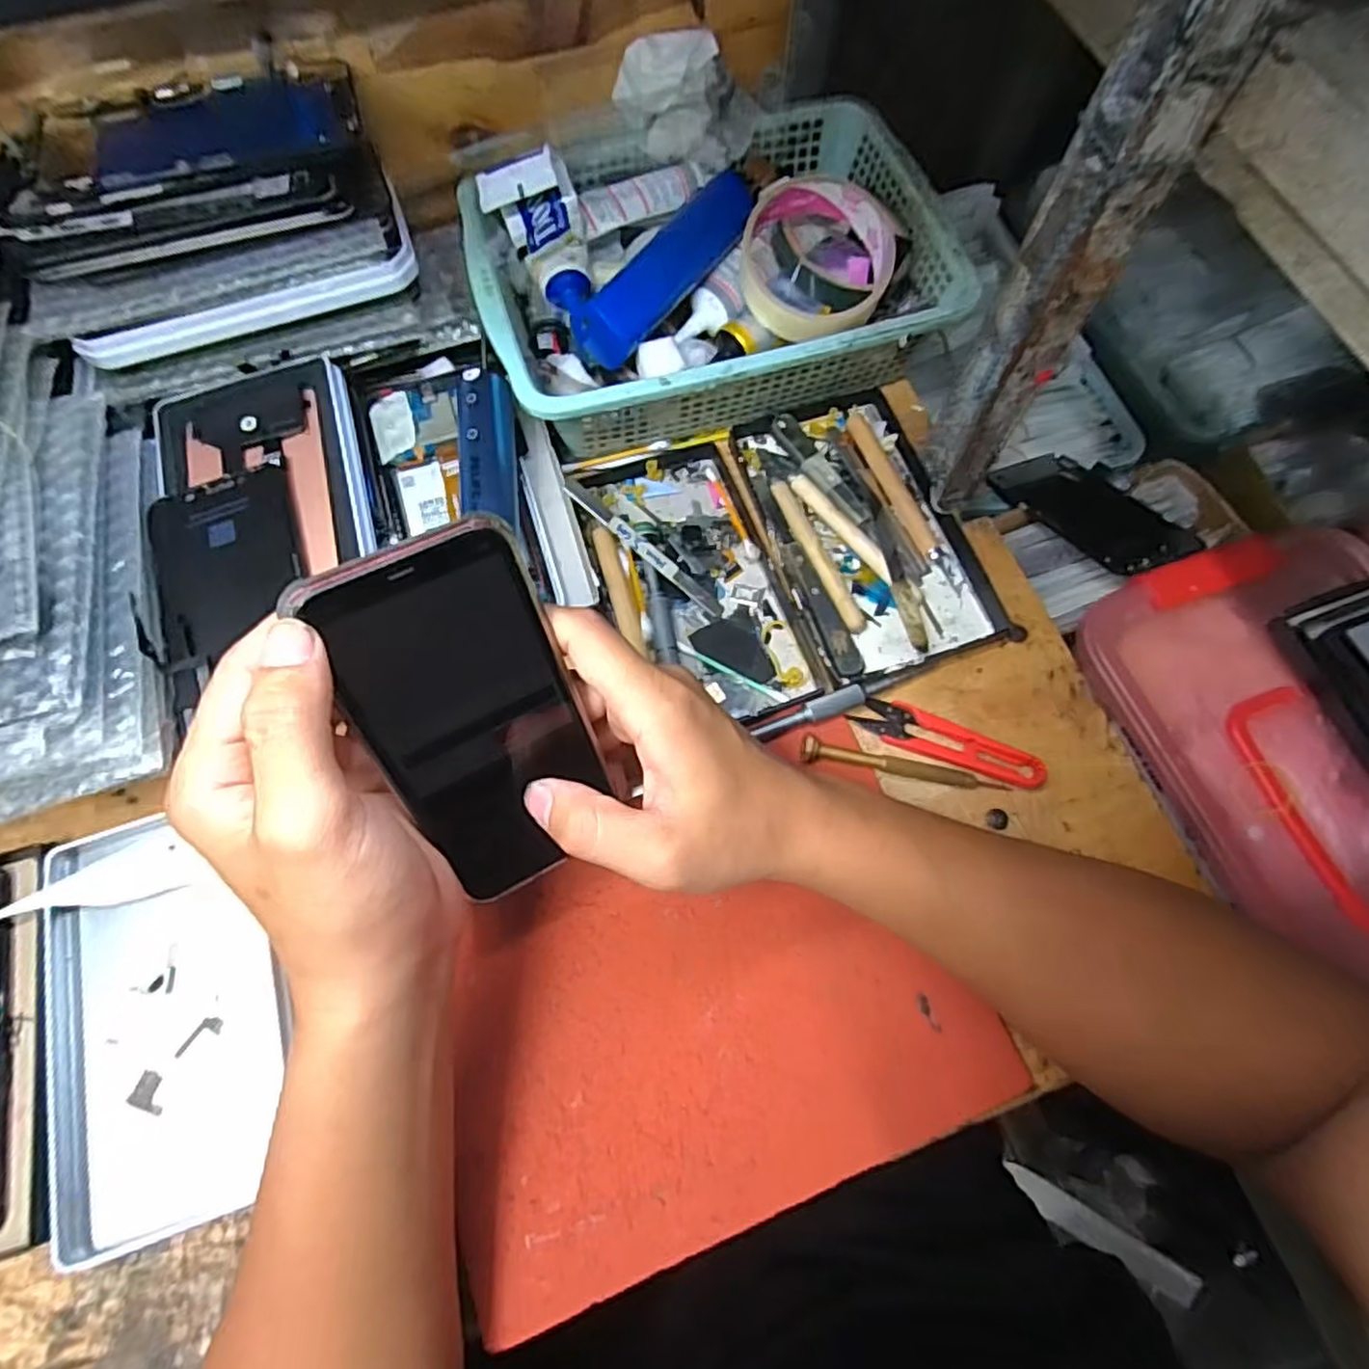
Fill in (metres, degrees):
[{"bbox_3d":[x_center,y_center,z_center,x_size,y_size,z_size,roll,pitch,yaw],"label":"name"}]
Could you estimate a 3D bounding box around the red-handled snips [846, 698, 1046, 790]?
[{"bbox_3d":[0.141,0.031,0.371,0.098,0.010,0.023,24,72,8],"label":"red-handled snips"}]

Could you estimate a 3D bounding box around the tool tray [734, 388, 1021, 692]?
[{"bbox_3d":[0.106,-0.093,0.415,0.113,0.029,0.181,-16,71,-6],"label":"tool tray"}]

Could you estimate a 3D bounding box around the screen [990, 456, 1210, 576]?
[{"bbox_3d":[0.292,-0.127,0.506,0.071,0.009,0.148,-22,46,-11],"label":"screen"}]

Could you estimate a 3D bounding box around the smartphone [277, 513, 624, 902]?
[{"bbox_3d":[-0.078,0.013,0.267,0.074,0.148,0.017,-29,36,-17],"label":"smartphone"}]

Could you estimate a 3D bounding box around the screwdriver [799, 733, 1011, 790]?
[{"bbox_3d":[0.114,0.041,0.364,0.107,0.015,0.014,8,71,3],"label":"screwdriver"}]

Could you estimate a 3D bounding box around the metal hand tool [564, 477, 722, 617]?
[{"bbox_3d":[-0.024,-0.077,0.401,0.114,0.010,0.011,40,67,-6],"label":"metal hand tool"}]

